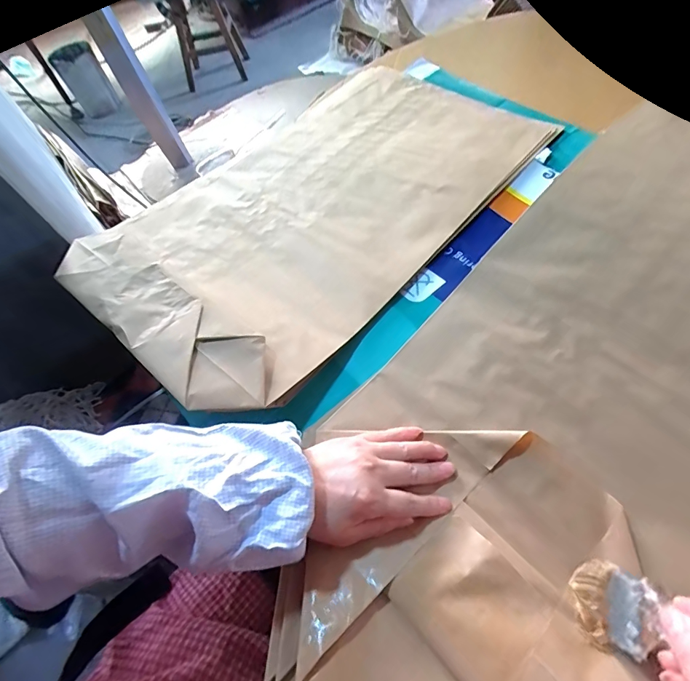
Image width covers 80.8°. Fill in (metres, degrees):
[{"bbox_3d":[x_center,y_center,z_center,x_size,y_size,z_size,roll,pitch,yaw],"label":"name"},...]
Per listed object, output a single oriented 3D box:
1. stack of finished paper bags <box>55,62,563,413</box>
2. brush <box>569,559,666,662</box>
[{"bbox_3d":[-0.034,-0.201,0.555,0.374,0.046,0.626,36,65,24],"label":"stack of finished paper bags"},{"bbox_3d":[0.188,0.170,0.226,0.022,0.172,0.052,17,75,-1],"label":"brush"}]

